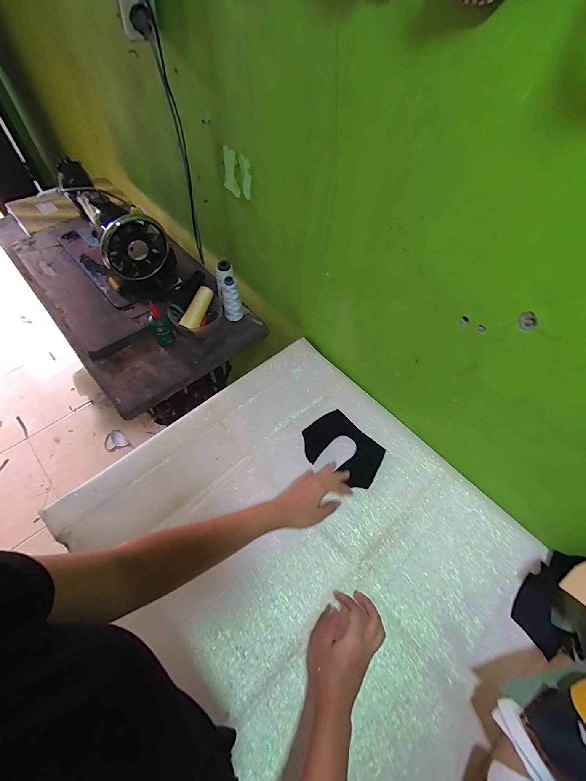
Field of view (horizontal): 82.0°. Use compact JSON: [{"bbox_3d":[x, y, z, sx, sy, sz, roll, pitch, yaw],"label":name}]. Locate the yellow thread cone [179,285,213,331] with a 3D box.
[{"bbox_3d":[-0.216,-0.189,0.777,0.032,0.047,0.116,19,60,10],"label":"yellow thread cone"}]

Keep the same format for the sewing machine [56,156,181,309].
[{"bbox_3d":[-0.472,-0.402,0.826,0.173,0.206,0.427,-38,66,-22],"label":"sewing machine"}]

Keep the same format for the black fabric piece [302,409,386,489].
[{"bbox_3d":[0.097,0.116,0.664,0.156,0.006,0.117,40,67,21],"label":"black fabric piece"}]

